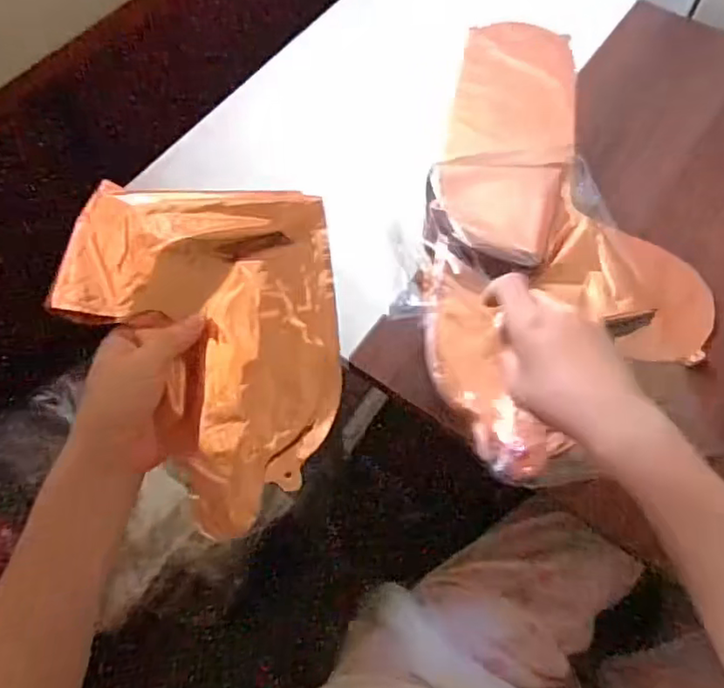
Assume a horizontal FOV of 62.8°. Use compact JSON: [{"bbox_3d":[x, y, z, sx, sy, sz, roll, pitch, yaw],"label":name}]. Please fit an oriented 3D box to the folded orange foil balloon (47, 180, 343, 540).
[{"bbox_3d":[-0.104,-0.002,0.369,0.174,0.043,0.211,2,63,2],"label":"folded orange foil balloon"}]

